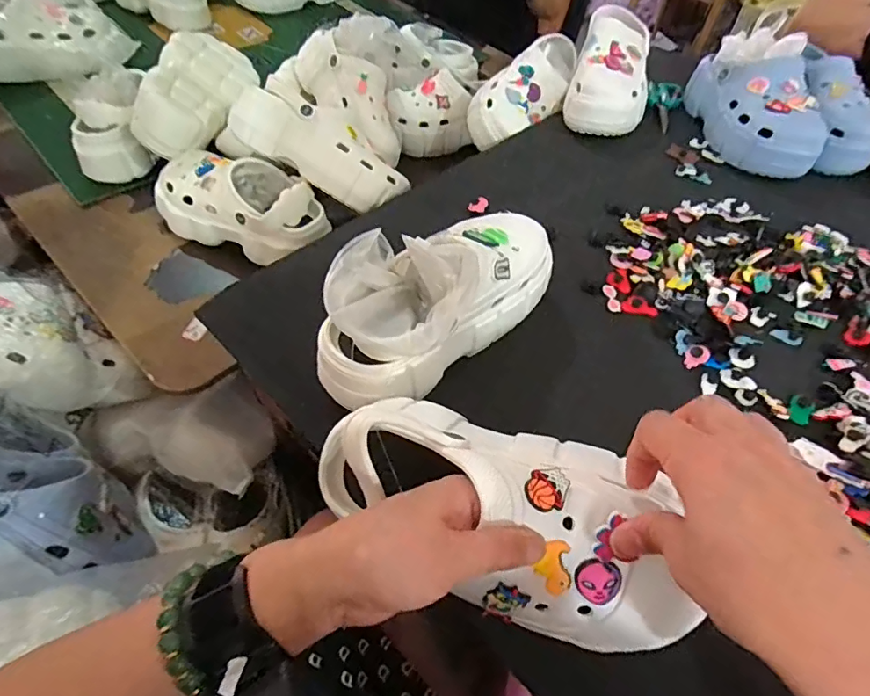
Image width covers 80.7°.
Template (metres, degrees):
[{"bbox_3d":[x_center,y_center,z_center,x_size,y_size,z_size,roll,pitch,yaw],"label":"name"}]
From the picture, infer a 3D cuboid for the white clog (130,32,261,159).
[{"bbox_3d":[-0.363,-0.389,0.767,0.123,0.081,0.266,2,52,-2],"label":"white clog"}]

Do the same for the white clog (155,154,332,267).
[{"bbox_3d":[-0.263,-0.192,0.684,0.258,0.091,0.107,24,54,14],"label":"white clog"}]

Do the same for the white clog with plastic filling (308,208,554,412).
[{"bbox_3d":[0.003,-0.055,0.452,0.107,0.106,0.240,38,59,23],"label":"white clog with plastic filling"}]

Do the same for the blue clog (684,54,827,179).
[{"bbox_3d":[0.456,-0.349,0.733,0.112,0.106,0.216,2,52,-2],"label":"blue clog"}]

